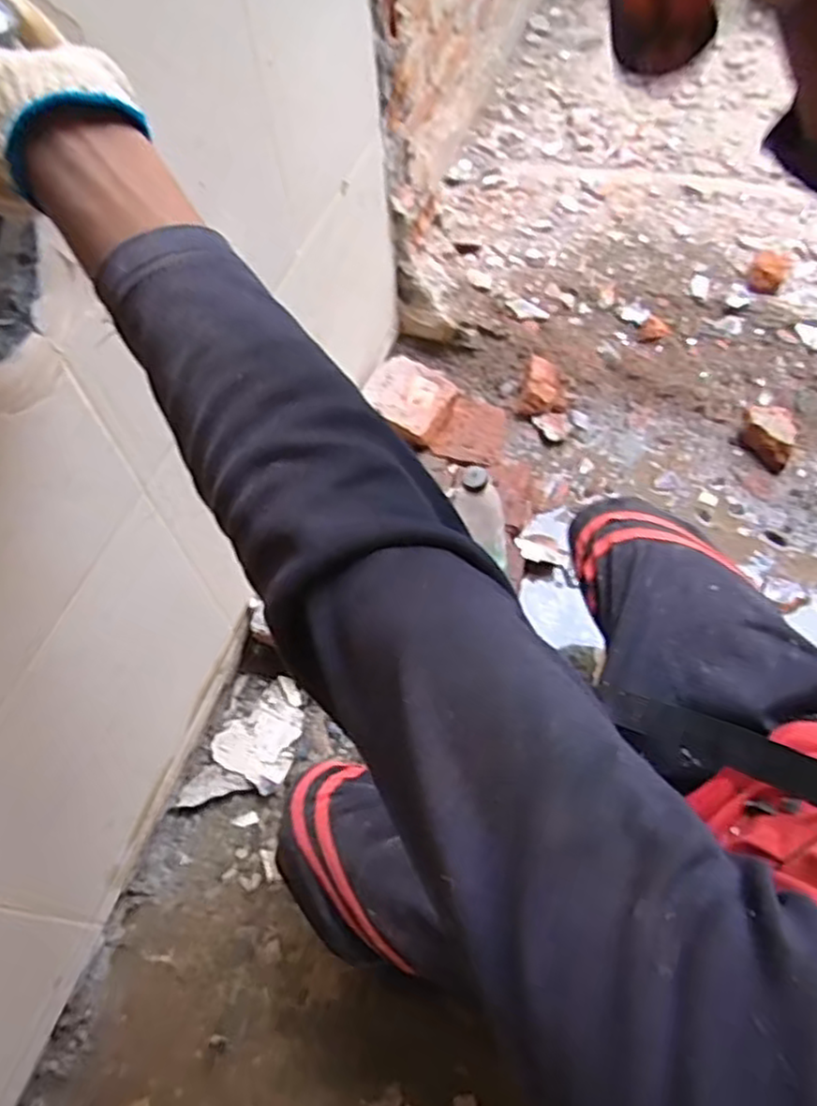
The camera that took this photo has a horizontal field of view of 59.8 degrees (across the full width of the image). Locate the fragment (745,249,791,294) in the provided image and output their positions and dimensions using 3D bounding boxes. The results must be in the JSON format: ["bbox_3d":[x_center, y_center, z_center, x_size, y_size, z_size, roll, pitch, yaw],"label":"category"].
[{"bbox_3d":[0.596,-0.466,1.181,0.056,0.026,0.110,23,62,17],"label":"fragment"}]

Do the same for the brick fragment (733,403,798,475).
[{"bbox_3d":[0.523,-0.173,1.035,0.057,0.054,0.095,-35,63,-17],"label":"brick fragment"}]

